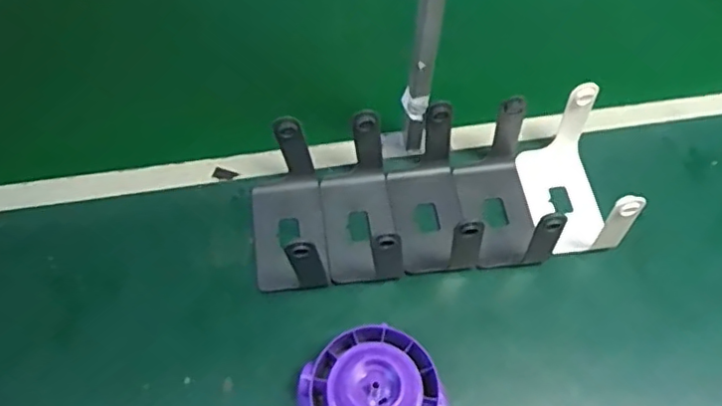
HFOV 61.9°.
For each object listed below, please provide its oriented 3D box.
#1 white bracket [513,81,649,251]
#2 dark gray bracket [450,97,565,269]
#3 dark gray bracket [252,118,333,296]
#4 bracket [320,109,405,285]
[{"bbox_3d":[0.252,-0.037,0.697,0.087,0.123,0.175,-8,61,-5],"label":"white bracket"},{"bbox_3d":[0.167,-0.019,0.690,0.079,0.122,0.168,-7,61,-5],"label":"dark gray bracket"},{"bbox_3d":[-0.087,-0.002,0.677,0.087,0.122,0.160,-6,61,-4],"label":"dark gray bracket"},{"bbox_3d":[-0.003,-0.008,0.685,0.084,0.120,0.159,-8,61,-5],"label":"bracket"}]

